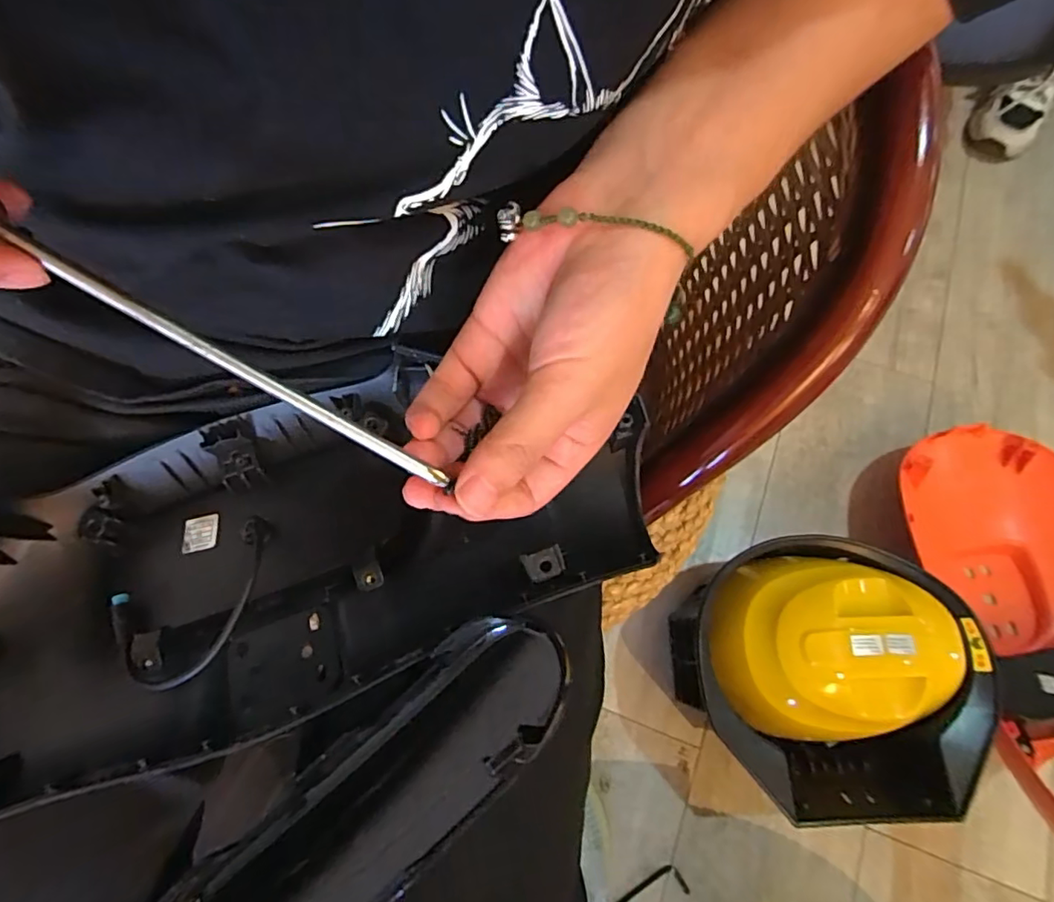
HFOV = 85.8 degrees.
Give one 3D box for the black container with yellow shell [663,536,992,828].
[{"bbox_3d":[0.326,0.245,0.644,0.285,0.160,0.277,0,71,-1],"label":"black container with yellow shell"}]

